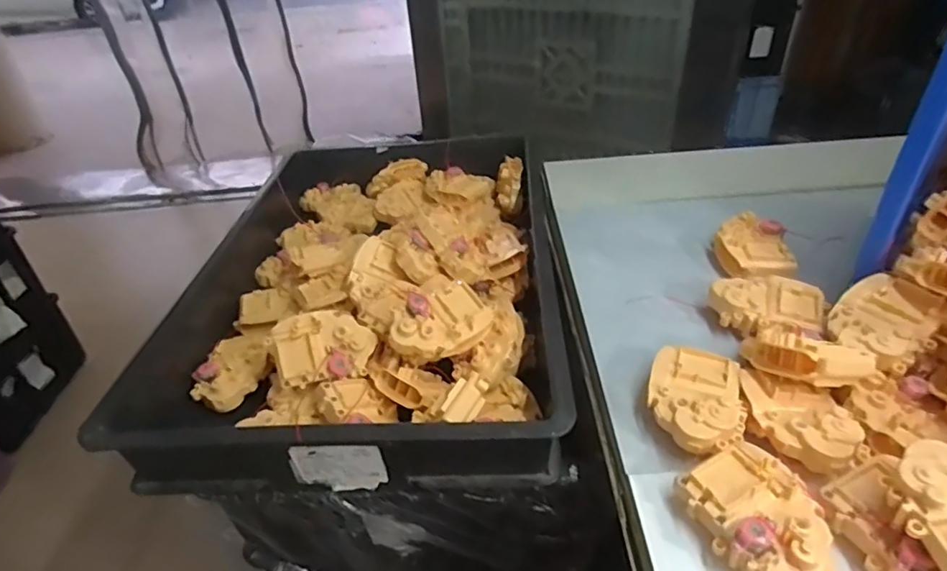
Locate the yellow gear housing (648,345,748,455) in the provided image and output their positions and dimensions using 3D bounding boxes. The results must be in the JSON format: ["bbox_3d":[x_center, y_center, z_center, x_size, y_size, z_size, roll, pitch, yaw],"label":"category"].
[{"bbox_3d":[0.176,0.093,0.452,0.069,0.032,0.094,5,38,13],"label":"yellow gear housing"}]

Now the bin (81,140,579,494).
[{"bbox_3d":[-0.116,-0.017,0.685,0.399,0.101,0.550,-3,37,2],"label":"bin"}]

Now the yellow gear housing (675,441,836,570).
[{"bbox_3d":[0.189,0.154,0.374,0.073,0.037,0.095,-24,41,-24],"label":"yellow gear housing"}]

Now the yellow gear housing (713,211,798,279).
[{"bbox_3d":[0.298,-0.035,0.603,0.074,0.038,0.096,3,37,10],"label":"yellow gear housing"}]

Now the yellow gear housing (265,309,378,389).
[{"bbox_3d":[-0.146,0.060,0.558,0.093,0.071,0.034,-20,-5,-14],"label":"yellow gear housing"}]

